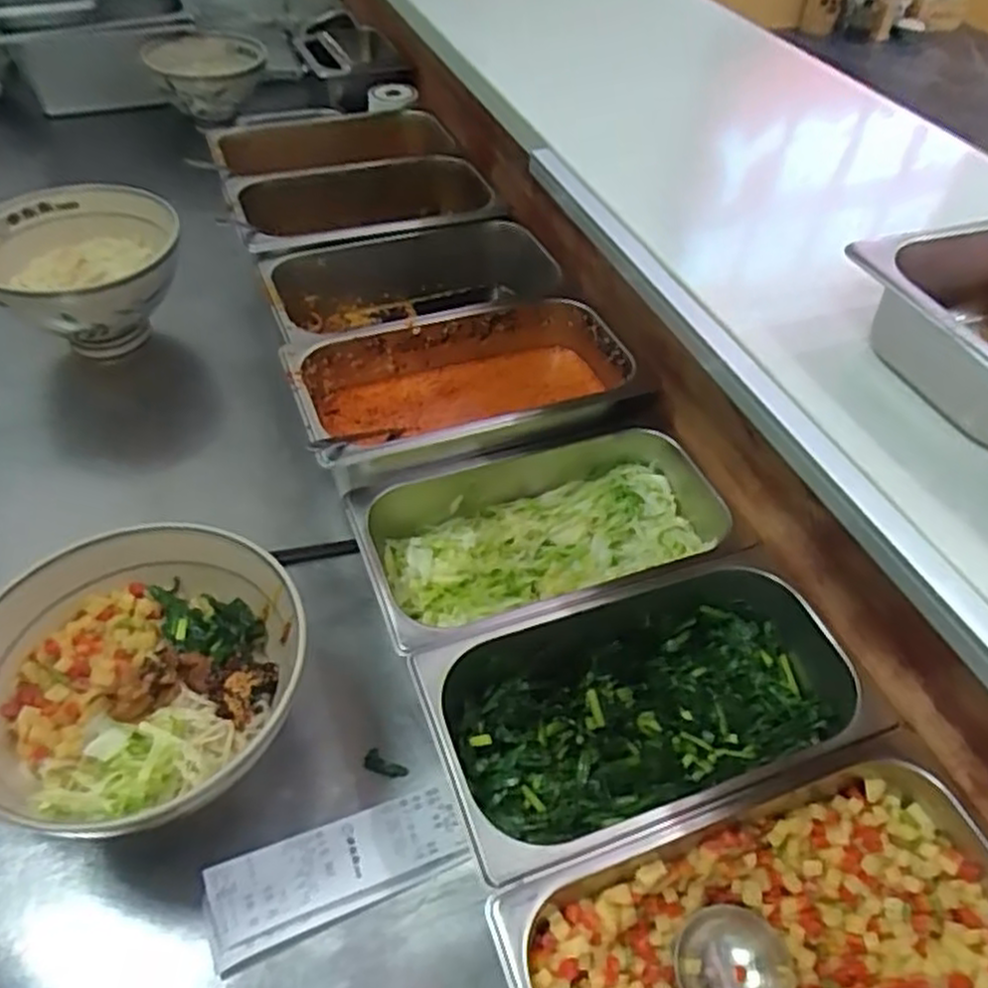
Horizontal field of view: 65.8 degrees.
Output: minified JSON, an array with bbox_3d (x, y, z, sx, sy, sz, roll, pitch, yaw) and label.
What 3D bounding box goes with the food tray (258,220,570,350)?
[{"bbox_3d":[-0.080,-0.209,0.876,0.338,0.104,0.169,-14,49,-20],"label":"food tray"}]

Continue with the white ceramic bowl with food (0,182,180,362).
[{"bbox_3d":[-0.451,-0.226,0.854,0.211,0.147,0.186,-15,50,-21],"label":"white ceramic bowl with food"}]

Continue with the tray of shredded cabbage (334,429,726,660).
[{"bbox_3d":[0.053,0.049,0.687,0.331,0.083,0.163,-12,49,-19],"label":"tray of shredded cabbage"}]

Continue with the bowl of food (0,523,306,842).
[{"bbox_3d":[-0.248,0.126,0.531,0.206,0.067,0.214,13,46,5],"label":"bowl of food"}]

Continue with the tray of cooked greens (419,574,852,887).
[{"bbox_3d":[0.120,0.168,0.590,0.335,0.087,0.167,-13,49,-19],"label":"tray of cooked greens"}]

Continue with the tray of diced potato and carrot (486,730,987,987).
[{"bbox_3d":[0.176,0.294,0.480,0.329,0.085,0.180,-12,49,-18],"label":"tray of diced potato and carrot"}]

